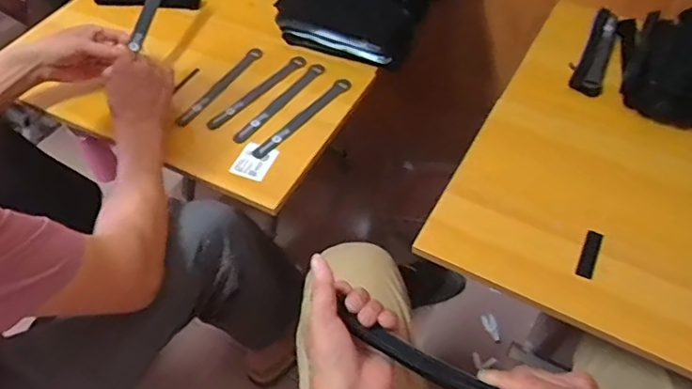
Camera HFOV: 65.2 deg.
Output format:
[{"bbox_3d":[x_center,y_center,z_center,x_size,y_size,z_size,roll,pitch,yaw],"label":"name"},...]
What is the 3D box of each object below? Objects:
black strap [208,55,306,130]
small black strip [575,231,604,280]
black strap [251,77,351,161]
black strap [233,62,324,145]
[{"bbox_3d":[-0.134,-0.160,0.834,0.027,0.008,0.196,35,61,19],"label":"black strap"},{"bbox_3d":[0.289,0.070,0.641,0.017,0.004,0.067,24,59,16],"label":"small black strip"},{"bbox_3d":[-0.061,-0.114,0.803,0.021,0.010,0.197,33,61,24],"label":"black strap"},{"bbox_3d":[-0.099,-0.140,0.823,0.025,0.012,0.194,31,60,23],"label":"black strap"}]

